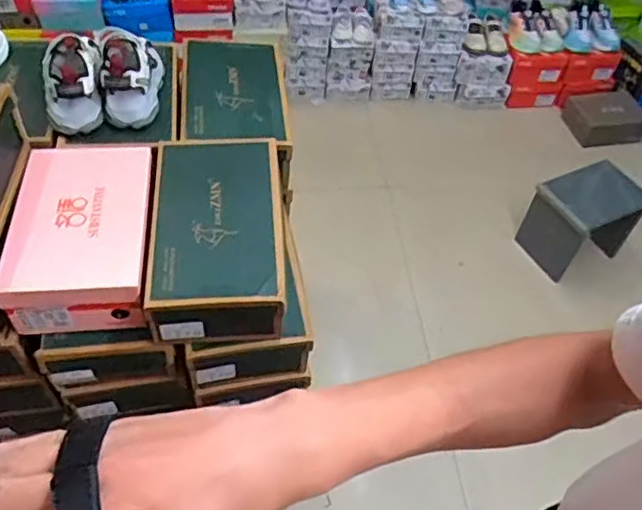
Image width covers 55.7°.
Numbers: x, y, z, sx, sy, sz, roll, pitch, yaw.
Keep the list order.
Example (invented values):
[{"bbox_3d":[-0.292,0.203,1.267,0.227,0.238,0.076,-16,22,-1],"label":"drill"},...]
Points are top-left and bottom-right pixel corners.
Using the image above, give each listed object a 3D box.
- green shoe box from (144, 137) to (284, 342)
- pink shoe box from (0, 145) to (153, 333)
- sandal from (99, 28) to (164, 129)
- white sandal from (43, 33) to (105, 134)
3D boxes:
[{"bbox_3d":[-0.160,-0.037,0.950,0.187,0.107,0.329,-2,51,-6],"label":"green shoe box"},{"bbox_3d":[-0.361,-0.040,0.938,0.196,0.090,0.299,-3,51,-7],"label":"pink shoe box"},{"bbox_3d":[-0.334,-0.321,1.066,0.089,0.098,0.191,-4,51,-7],"label":"sandal"},{"bbox_3d":[-0.425,-0.301,1.034,0.092,0.090,0.174,-7,52,-10],"label":"white sandal"}]

